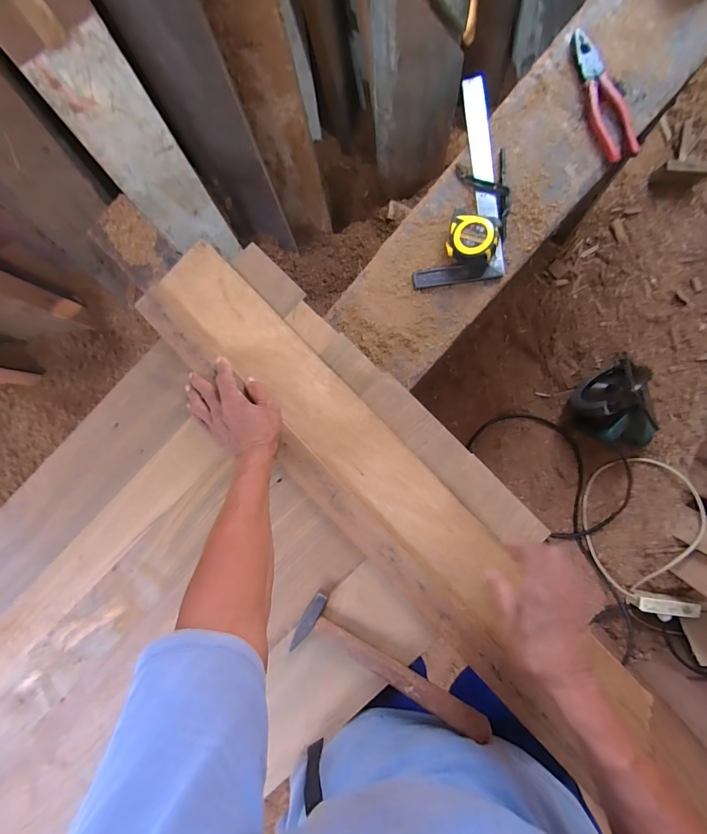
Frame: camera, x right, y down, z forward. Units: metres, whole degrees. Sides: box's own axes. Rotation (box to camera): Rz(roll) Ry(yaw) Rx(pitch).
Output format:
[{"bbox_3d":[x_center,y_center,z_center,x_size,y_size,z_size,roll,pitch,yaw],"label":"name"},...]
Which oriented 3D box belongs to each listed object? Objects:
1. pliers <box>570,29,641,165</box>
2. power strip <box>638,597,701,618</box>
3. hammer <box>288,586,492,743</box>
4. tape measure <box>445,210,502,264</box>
[{"bbox_3d":[0.358,-0.458,0.549,0.049,0.017,0.191,-15,87,6],"label":"pliers"},{"bbox_3d":[0.887,0.535,1.085,0.146,0.031,0.047,-1,88,20],"label":"power strip"},{"bbox_3d":[0.053,0.344,0.520,0.279,0.027,0.080,28,92,7],"label":"hammer"},{"bbox_3d":[0.171,-0.257,0.553,0.073,0.043,0.069,16,90,7],"label":"tape measure"}]

